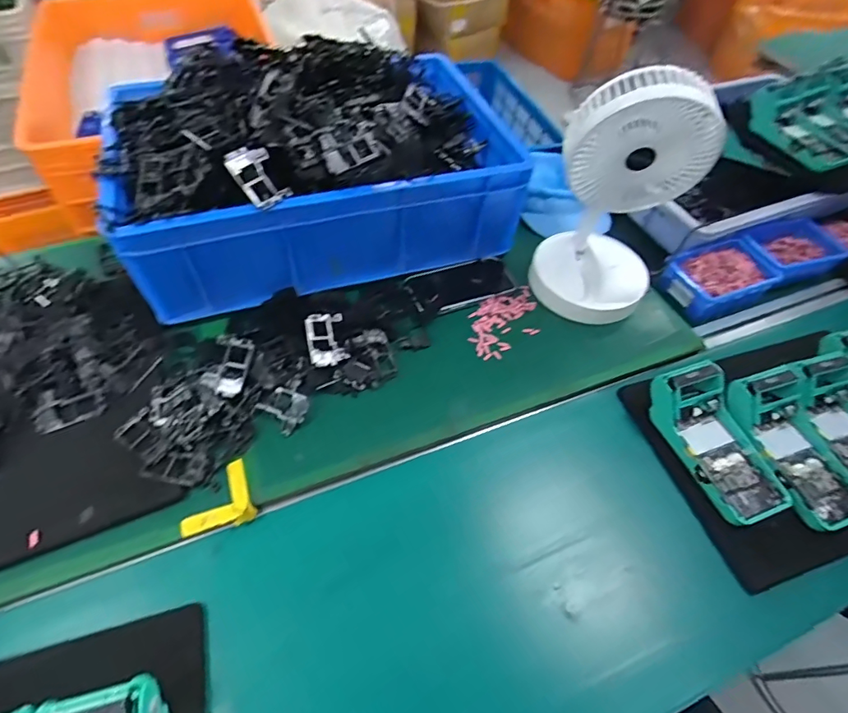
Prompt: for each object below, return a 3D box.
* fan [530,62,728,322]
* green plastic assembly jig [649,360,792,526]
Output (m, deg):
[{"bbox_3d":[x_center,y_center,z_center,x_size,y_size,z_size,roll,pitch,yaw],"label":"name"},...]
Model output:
[{"bbox_3d":[0.236,-0.187,0.583,0.148,0.279,0.144,33,59,18],"label":"fan"},{"bbox_3d":[0.326,0.088,0.521,0.080,0.057,0.161,-17,57,-15],"label":"green plastic assembly jig"}]

